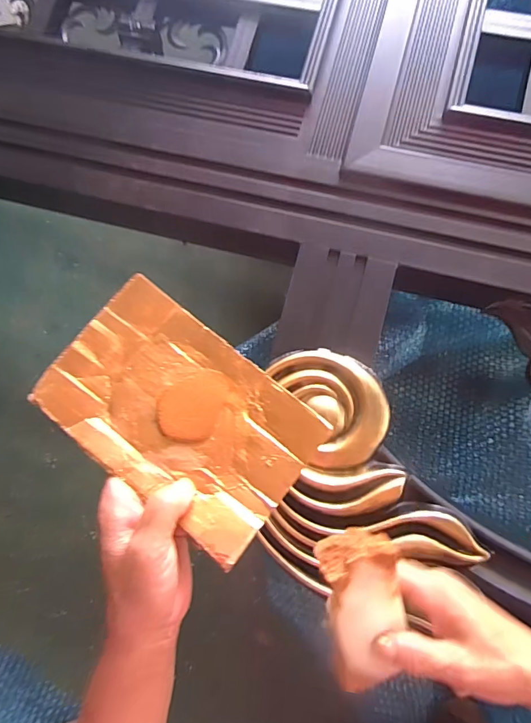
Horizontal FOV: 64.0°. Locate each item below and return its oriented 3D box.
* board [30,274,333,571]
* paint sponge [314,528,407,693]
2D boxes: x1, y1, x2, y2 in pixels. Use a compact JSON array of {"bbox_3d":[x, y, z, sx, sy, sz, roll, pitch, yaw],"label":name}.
[{"bbox_3d":[-0.054,0.035,0.280,0.165,0.028,0.110,36,78,8],"label":"board"},{"bbox_3d":[0.065,0.163,0.278,0.051,0.021,0.105,-7,99,-2],"label":"paint sponge"}]

